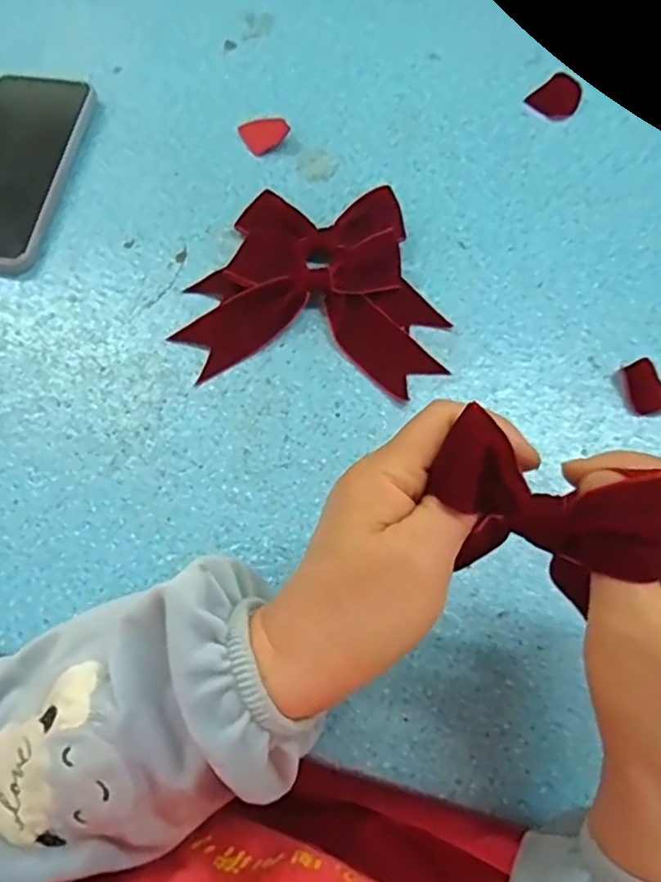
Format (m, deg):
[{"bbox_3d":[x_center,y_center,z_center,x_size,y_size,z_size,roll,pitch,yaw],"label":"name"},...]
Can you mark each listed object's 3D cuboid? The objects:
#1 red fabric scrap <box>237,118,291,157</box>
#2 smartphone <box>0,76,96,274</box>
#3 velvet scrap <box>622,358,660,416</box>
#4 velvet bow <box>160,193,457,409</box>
[{"bbox_3d":[-0.047,-0.226,0.478,0.034,0.004,0.031,-25,70,-7],"label":"red fabric scrap"},{"bbox_3d":[-0.229,-0.195,0.467,0.081,0.014,0.165,9,70,6],"label":"smartphone"},{"bbox_3d":[0.191,-0.033,0.393,0.024,0.006,0.034,-16,69,-4],"label":"velvet scrap"},{"bbox_3d":[-0.012,-0.099,0.417,0.157,0.021,0.132,-1,69,2],"label":"velvet bow"}]

